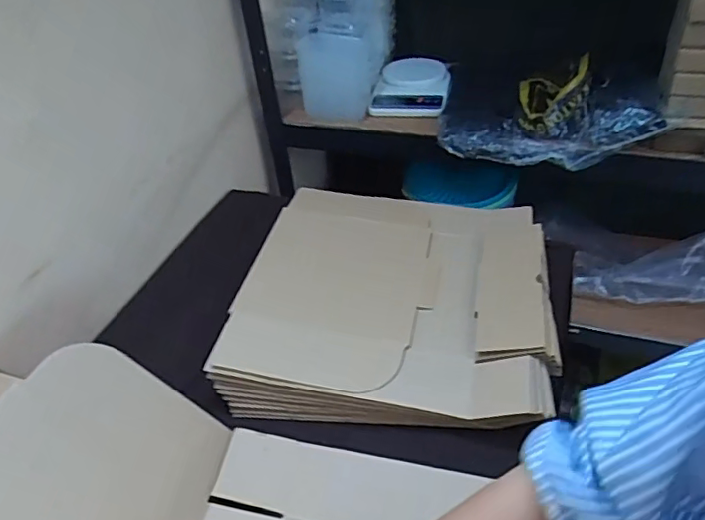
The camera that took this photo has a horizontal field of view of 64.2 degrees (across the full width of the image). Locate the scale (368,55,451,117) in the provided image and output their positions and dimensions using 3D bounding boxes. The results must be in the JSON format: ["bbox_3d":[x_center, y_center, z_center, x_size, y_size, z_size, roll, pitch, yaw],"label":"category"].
[{"bbox_3d":[0.108,-0.311,1.005,0.127,0.037,0.175,5,41,12],"label":"scale"}]

